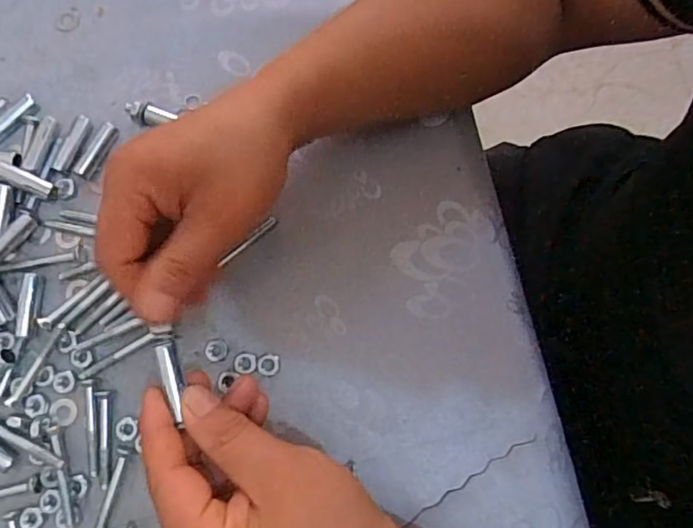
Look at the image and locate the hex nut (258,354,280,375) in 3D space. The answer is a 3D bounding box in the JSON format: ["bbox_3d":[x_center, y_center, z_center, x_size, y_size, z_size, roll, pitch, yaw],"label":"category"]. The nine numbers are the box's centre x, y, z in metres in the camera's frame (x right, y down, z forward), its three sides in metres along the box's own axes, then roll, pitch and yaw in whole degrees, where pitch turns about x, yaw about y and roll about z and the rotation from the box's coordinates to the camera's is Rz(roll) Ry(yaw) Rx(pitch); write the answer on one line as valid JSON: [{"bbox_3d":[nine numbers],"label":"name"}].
[{"bbox_3d":[-0.047,0.061,0.343,0.013,0.004,0.013,-4,78,-1],"label":"hex nut"}]

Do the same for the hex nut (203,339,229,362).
[{"bbox_3d":[-0.079,0.053,0.347,0.015,0.004,0.014,-3,78,-1],"label":"hex nut"}]

